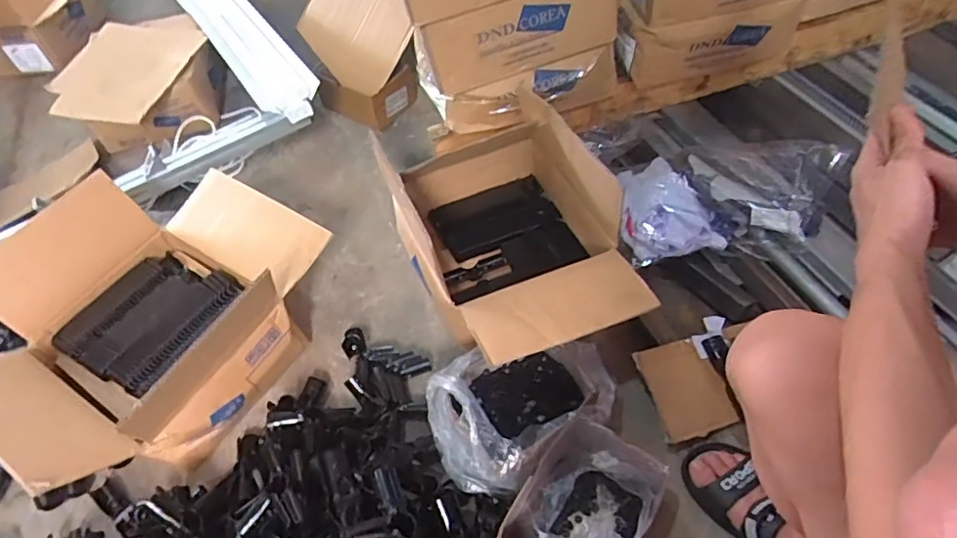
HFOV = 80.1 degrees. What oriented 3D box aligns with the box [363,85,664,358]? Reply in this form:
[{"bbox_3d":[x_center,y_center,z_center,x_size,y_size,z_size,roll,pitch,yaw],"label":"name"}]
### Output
[{"bbox_3d":[0.047,-0.053,0.935,0.296,0.230,0.432,-19,54,-9],"label":"box"}]

